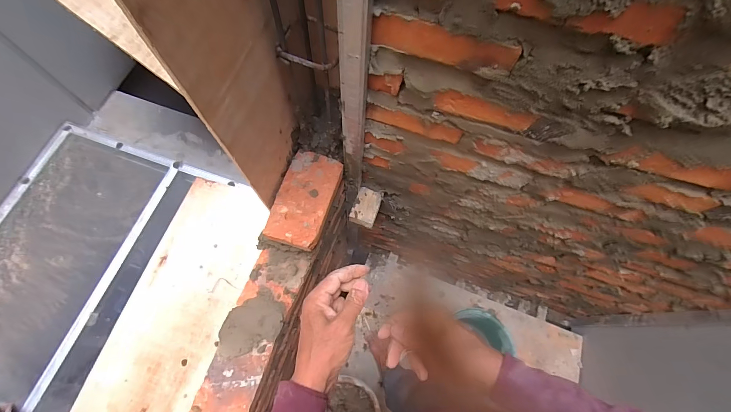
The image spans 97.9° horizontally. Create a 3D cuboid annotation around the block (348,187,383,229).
[{"bbox_3d":[0.002,0.003,0.764,0.059,0.017,0.088,18,68,4],"label":"block"}]

